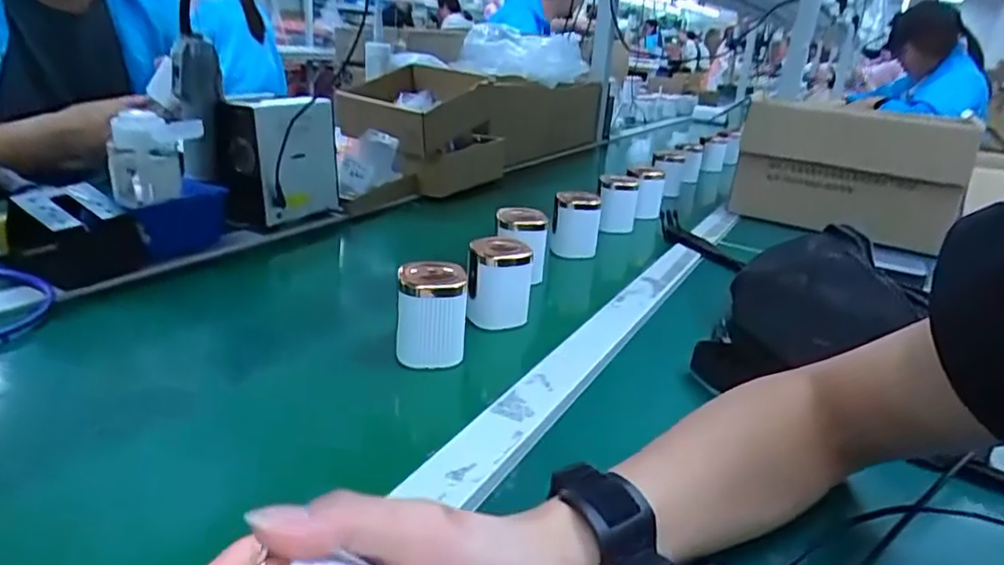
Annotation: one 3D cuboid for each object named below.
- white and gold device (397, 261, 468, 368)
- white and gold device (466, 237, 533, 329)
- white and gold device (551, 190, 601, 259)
[{"bbox_3d":[-0.057,0.025,0.487,0.051,0.070,0.047,1,25,-8],"label":"white and gold device"},{"bbox_3d":[-0.003,-0.002,0.556,0.055,0.070,0.051,3,25,-4],"label":"white and gold device"},{"bbox_3d":[0.089,-0.070,0.742,0.057,0.072,0.050,7,25,5],"label":"white and gold device"}]

